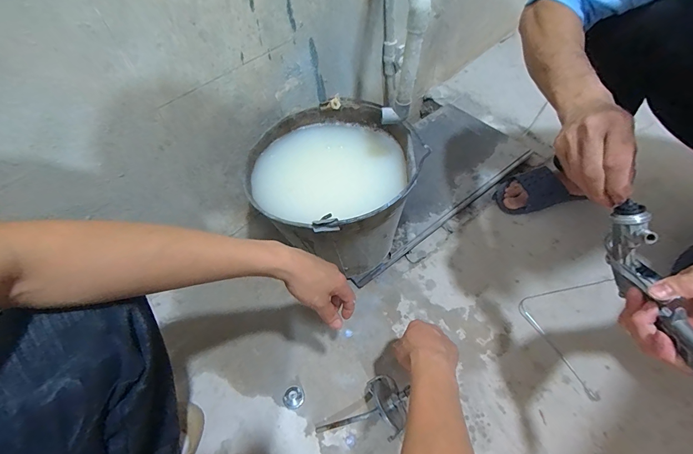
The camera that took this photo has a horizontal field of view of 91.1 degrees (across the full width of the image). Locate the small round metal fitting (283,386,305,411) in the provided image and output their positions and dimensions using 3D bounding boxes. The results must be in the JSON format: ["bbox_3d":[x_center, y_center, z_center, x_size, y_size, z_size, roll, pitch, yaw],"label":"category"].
[{"bbox_3d":[-0.097,0.313,0.623,0.037,0.026,0.032,-17,53,-9],"label":"small round metal fitting"}]

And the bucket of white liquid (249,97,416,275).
[{"bbox_3d":[-0.023,-0.055,0.699,0.306,0.255,0.303,-16,55,-8],"label":"bucket of white liquid"}]

